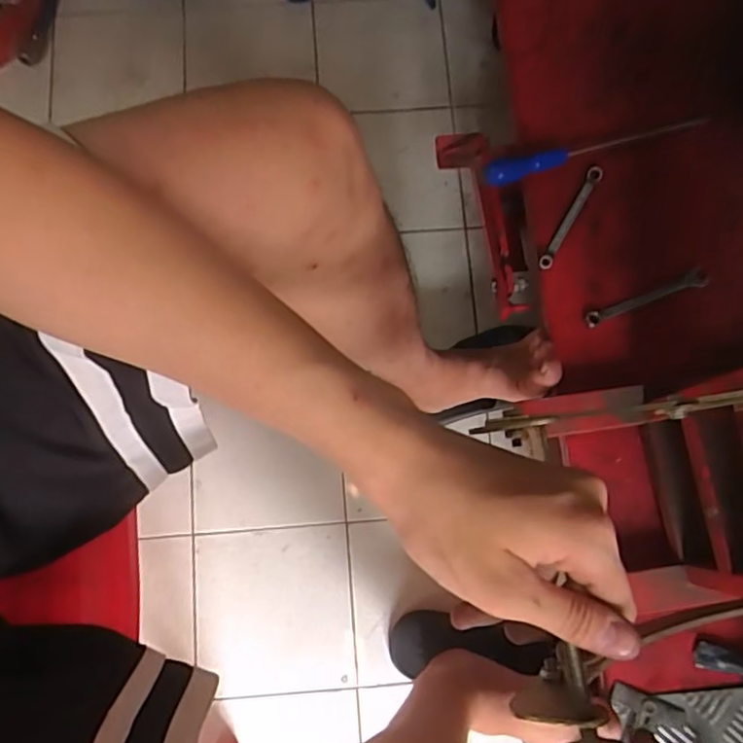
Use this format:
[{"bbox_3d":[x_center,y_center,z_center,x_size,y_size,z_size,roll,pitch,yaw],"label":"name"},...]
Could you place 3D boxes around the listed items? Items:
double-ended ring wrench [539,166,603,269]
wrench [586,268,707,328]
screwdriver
[{"bbox_3d":[0.221,-0.171,0.670,0.015,0.012,0.130,29,80,5],"label":"double-ended ring wrench"},{"bbox_3d":[0.300,-0.080,0.655,0.146,0.010,0.017,-21,80,-4],"label":"wrench"},{"bbox_3d":[0.249,-0.251,0.669,0.259,0.020,0.025,-17,79,-4],"label":"screwdriver"}]

